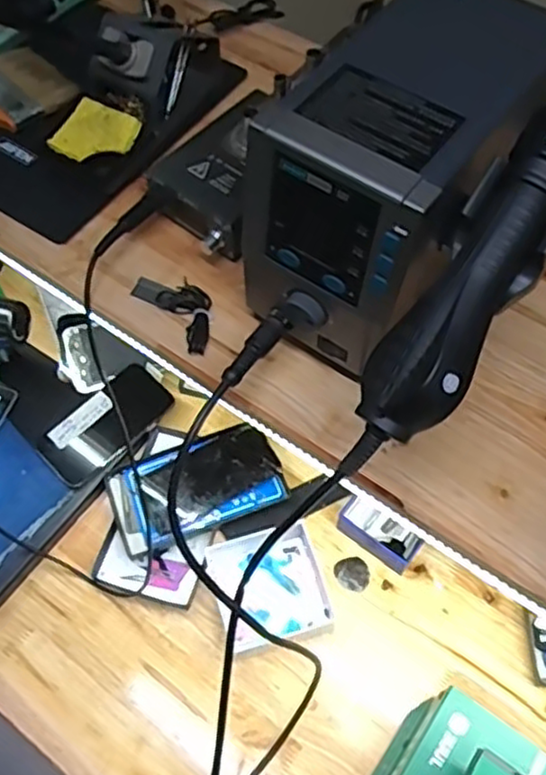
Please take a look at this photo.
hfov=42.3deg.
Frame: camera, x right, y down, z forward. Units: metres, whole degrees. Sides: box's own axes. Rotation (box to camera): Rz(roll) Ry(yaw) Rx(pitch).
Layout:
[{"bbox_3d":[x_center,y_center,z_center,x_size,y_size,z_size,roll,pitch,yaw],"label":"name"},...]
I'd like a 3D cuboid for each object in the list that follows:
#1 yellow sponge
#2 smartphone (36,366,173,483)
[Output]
[{"bbox_3d":[-0.144,-0.201,0.562,0.055,0.018,0.060,35,66,19],"label":"yellow sponge"},{"bbox_3d":[-0.182,0.038,0.774,0.069,0.015,0.146,38,67,20],"label":"smartphone"}]

